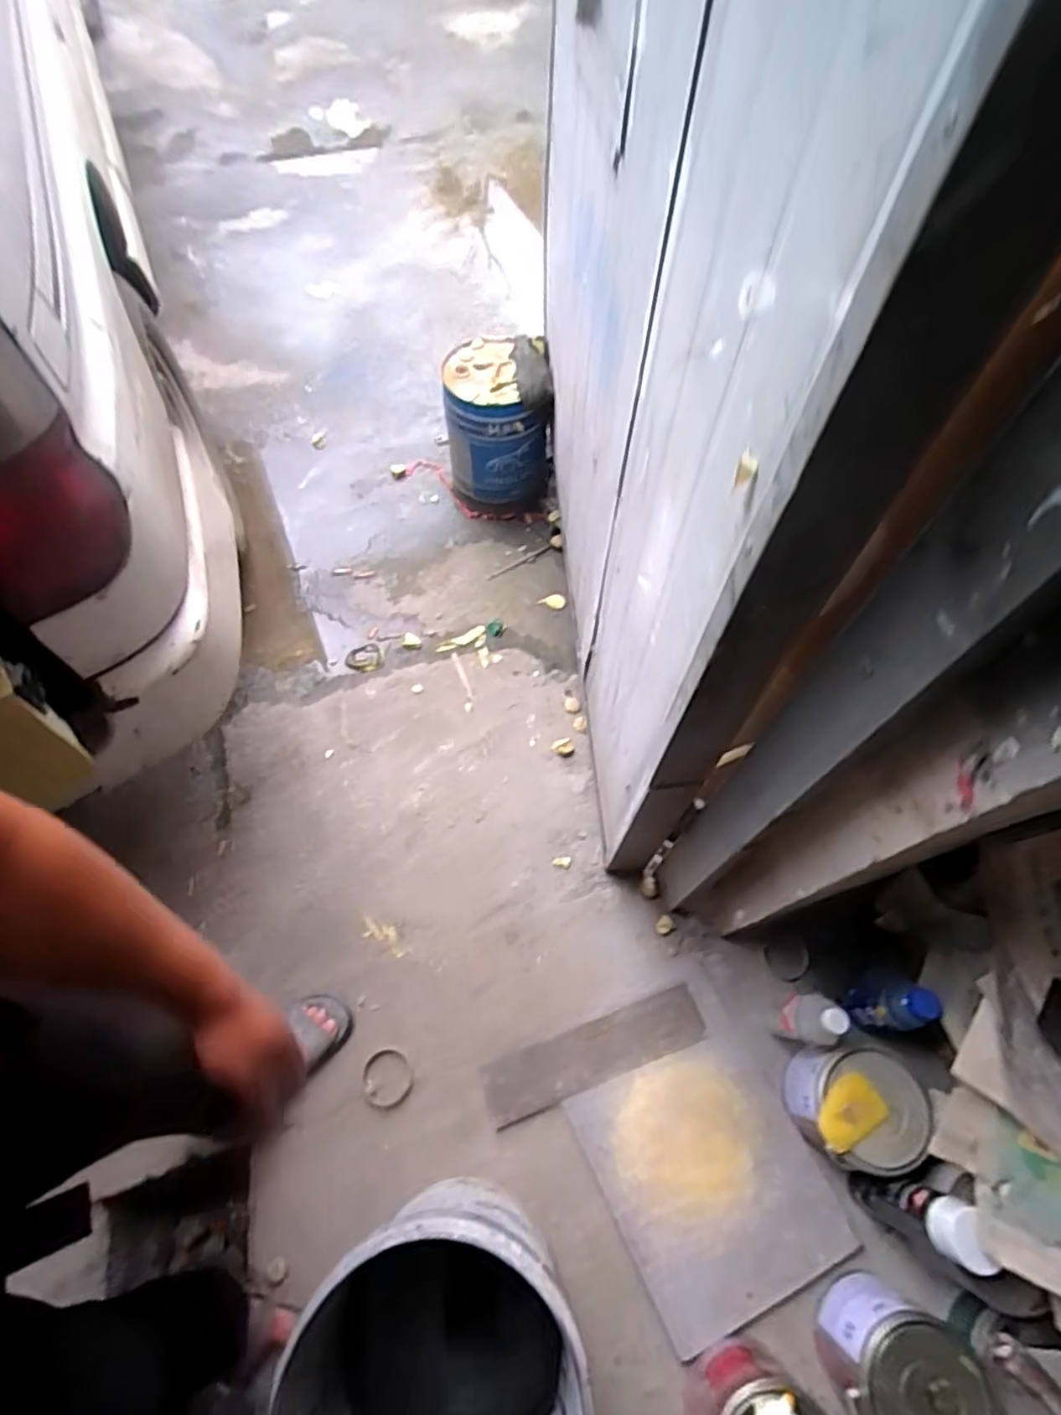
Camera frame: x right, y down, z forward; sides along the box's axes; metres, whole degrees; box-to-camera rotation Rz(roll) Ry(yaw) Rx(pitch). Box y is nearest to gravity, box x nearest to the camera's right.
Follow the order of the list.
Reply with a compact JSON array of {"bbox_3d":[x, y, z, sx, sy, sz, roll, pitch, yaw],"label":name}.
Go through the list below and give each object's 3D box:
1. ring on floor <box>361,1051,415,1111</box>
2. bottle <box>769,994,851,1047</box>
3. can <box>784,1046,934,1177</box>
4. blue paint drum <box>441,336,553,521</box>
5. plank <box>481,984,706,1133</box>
[{"bbox_3d":[-0.230,0.599,1.050,0.082,0.011,0.083,1,63,-2],"label":"ring on floor"},{"bbox_3d":[0.416,0.483,1.003,0.056,0.217,0.072,-8,61,-5],"label":"bottle"},{"bbox_3d":[0.479,0.594,0.969,0.148,0.151,0.147,1,63,-2],"label":"can"},{"bbox_3d":[-0.094,-0.721,1.680,0.260,0.395,0.259,-5,63,-5],"label":"blue paint drum"},{"bbox_3d":[0.105,0.566,1.066,0.368,0.018,0.092,-18,65,-11],"label":"plank"}]

